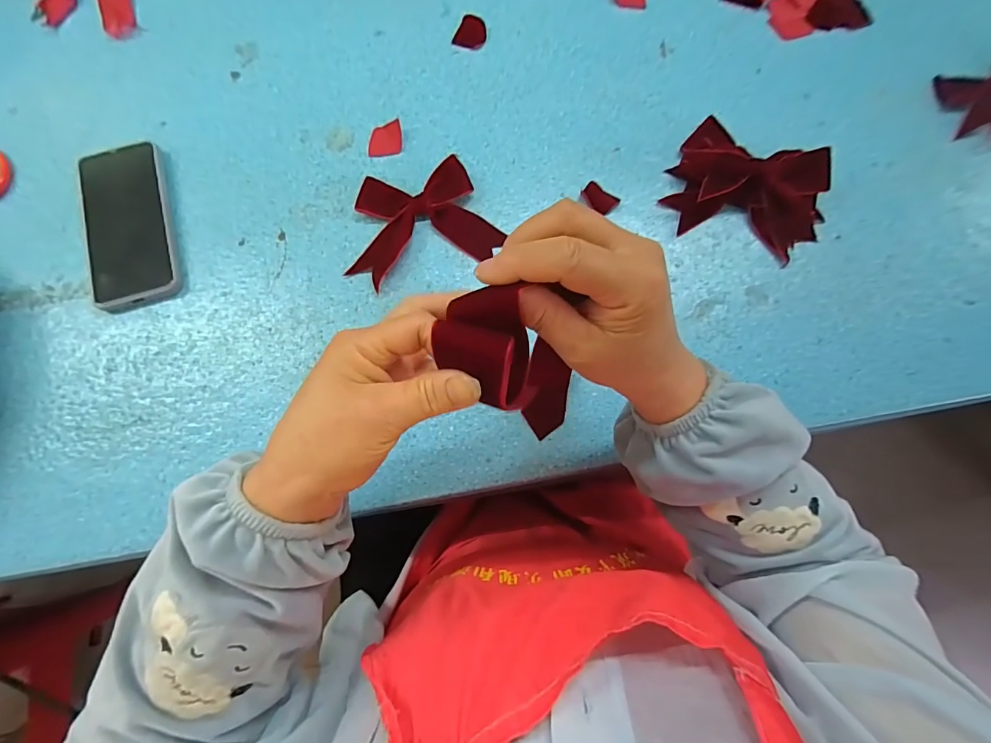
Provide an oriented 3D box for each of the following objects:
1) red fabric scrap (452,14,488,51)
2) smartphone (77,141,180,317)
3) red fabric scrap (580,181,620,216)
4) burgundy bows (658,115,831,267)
[{"bbox_3d":[-0.026,-0.371,0.488,0.032,0.007,0.038,20,78,5],"label":"red fabric scrap"},{"bbox_3d":[-0.352,-0.139,0.428,0.078,0.013,0.158,-14,81,-3],"label":"smartphone"},{"bbox_3d":[0.101,-0.169,0.436,0.035,0.007,0.026,36,80,8],"label":"red fabric scrap"},{"bbox_3d":[0.240,-0.170,0.417,0.149,0.043,0.110,30,79,7],"label":"burgundy bows"}]

